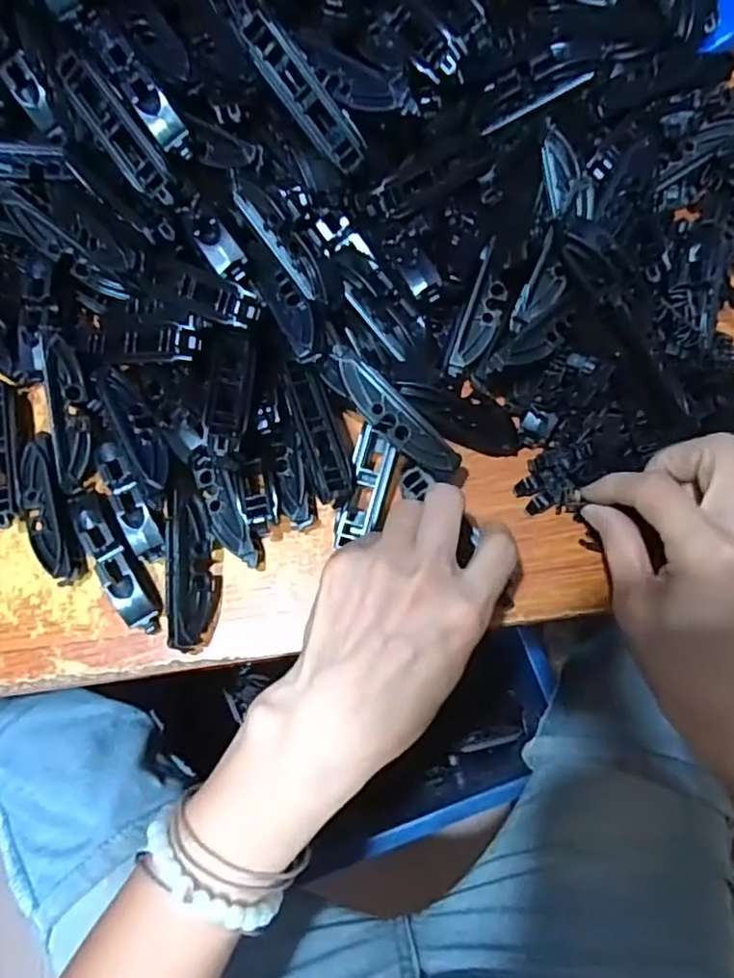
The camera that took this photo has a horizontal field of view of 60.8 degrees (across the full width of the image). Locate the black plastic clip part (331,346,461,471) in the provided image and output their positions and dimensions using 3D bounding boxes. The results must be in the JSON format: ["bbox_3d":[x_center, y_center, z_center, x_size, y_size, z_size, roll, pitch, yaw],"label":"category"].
[{"bbox_3d":[0.012,-0.036,0.299,0.078,0.013,0.019,44,80,-3],"label":"black plastic clip part"}]

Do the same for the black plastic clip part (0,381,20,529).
[{"bbox_3d":[-0.191,-0.018,0.330,0.020,0.018,0.079,-12,75,-1],"label":"black plastic clip part"}]

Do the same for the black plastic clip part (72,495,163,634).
[{"bbox_3d":[-0.124,0.036,0.313,0.019,0.020,0.075,-29,76,-6],"label":"black plastic clip part"}]

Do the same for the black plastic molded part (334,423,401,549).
[{"bbox_3d":[0.001,-0.001,0.317,0.022,0.015,0.059,15,91,6],"label":"black plastic molded part"}]

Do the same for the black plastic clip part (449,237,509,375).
[{"bbox_3d":[0.062,-0.096,0.333,0.020,0.006,0.074,15,88,6],"label":"black plastic clip part"}]

